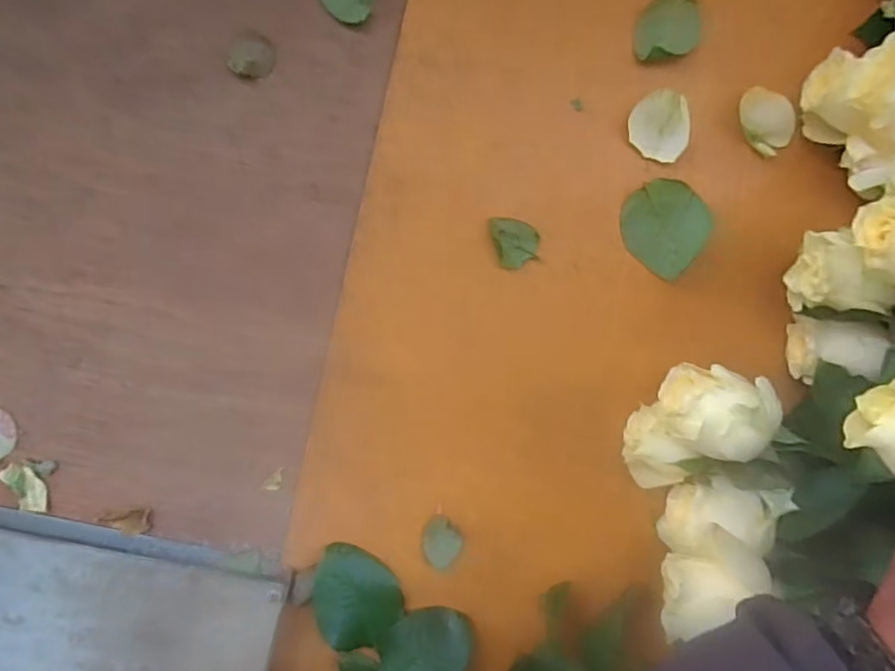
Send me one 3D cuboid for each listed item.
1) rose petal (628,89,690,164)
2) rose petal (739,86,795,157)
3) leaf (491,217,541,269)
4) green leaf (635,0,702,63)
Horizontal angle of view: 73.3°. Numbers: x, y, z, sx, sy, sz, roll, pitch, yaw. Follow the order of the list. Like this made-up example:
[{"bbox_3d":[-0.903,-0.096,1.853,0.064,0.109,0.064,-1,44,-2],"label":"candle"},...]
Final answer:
[{"bbox_3d":[0.112,-0.112,0.318,0.029,0.012,0.035,4,98,-1],"label":"rose petal"},{"bbox_3d":[0.170,-0.115,0.321,0.025,0.004,0.035,-33,97,4],"label":"rose petal"},{"bbox_3d":[0.038,-0.052,0.331,0.024,0.004,0.028,-13,98,1],"label":"leaf"},{"bbox_3d":[0.115,-0.161,0.313,0.035,0.008,0.031,-9,98,1],"label":"green leaf"}]

